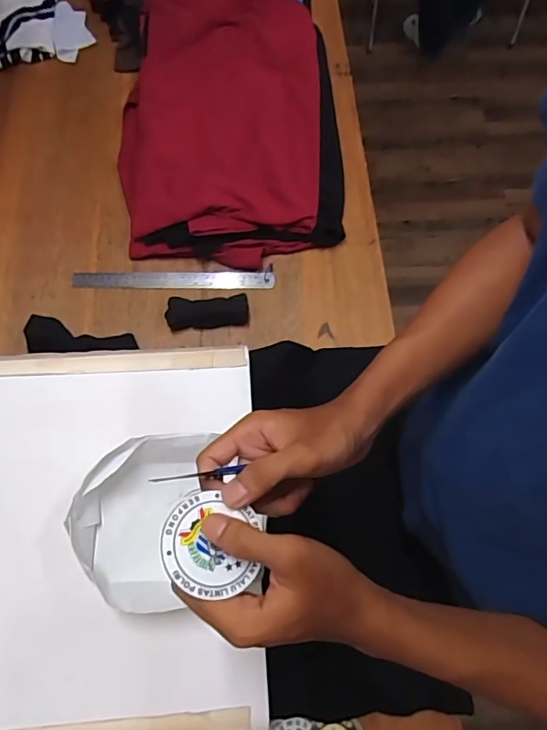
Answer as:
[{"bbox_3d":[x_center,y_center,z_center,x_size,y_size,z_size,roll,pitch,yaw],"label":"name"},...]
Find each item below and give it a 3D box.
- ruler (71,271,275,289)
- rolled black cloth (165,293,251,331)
[{"bbox_3d":[-0.162,-0.138,0.812,0.320,0.007,0.034,1,75,0],"label":"ruler"},{"bbox_3d":[-0.103,-0.084,0.781,0.124,0.024,0.044,-6,70,-4],"label":"rolled black cloth"}]

